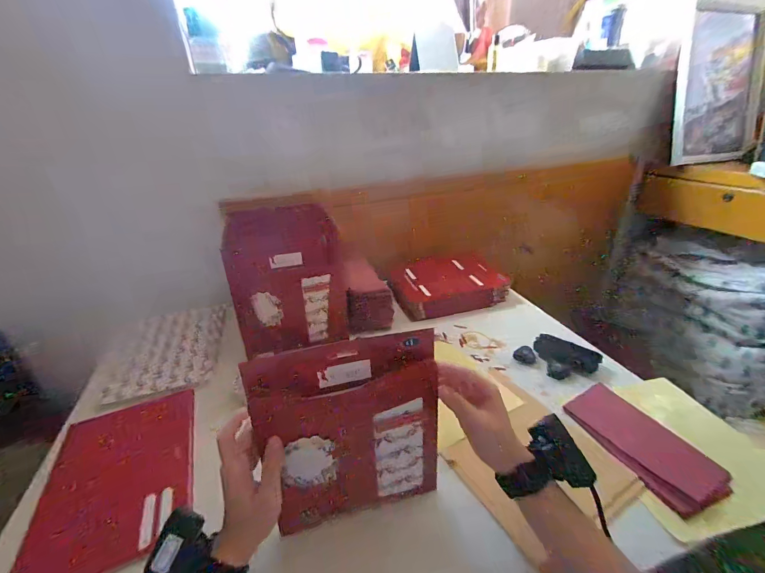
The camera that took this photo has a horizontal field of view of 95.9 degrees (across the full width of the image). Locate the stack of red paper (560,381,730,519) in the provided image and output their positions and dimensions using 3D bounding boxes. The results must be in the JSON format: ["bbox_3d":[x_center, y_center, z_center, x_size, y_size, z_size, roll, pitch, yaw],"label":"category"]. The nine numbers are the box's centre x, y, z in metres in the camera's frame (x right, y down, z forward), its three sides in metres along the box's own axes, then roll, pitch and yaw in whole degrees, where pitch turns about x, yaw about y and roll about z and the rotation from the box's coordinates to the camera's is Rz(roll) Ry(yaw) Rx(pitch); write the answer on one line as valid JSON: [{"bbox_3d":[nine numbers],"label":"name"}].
[{"bbox_3d":[0.361,0.217,0.485,0.097,0.021,0.182,-11,28,-16],"label":"stack of red paper"}]

